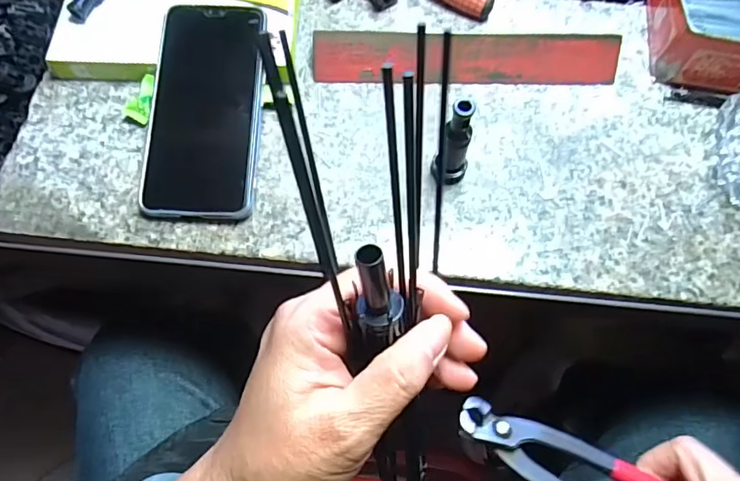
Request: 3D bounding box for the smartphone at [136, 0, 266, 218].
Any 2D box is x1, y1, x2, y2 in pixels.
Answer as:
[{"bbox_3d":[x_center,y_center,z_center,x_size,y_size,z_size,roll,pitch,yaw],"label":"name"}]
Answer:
[{"bbox_3d":[-0.114,-0.093,0.343,0.074,0.011,0.157,3,79,-2],"label":"smartphone"}]

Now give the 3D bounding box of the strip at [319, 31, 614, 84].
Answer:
[{"bbox_3d":[0.073,-0.137,0.370,0.226,0.025,0.028,0,68,-2],"label":"strip"}]

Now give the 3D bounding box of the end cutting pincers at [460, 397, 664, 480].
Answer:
[{"bbox_3d":[0.120,0.132,0.283,0.141,0.020,0.044,33,46,11],"label":"end cutting pincers"}]

